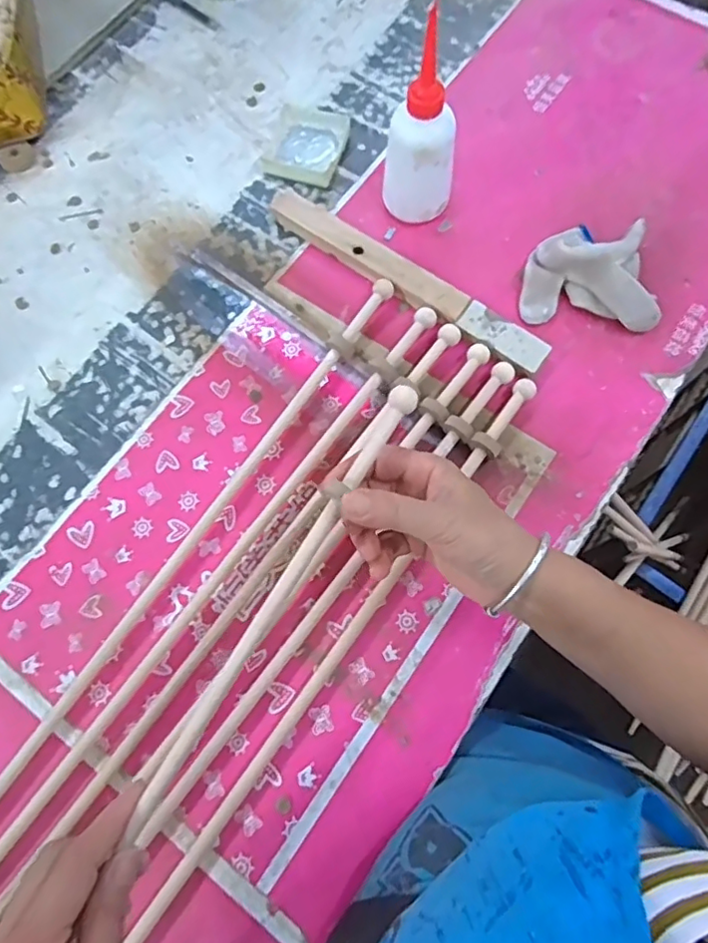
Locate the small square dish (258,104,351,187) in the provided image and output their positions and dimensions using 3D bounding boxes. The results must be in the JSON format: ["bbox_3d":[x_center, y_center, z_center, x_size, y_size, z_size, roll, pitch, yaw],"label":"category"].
[{"bbox_3d":[-0.049,-0.333,0.584,0.074,0.013,0.089,14,73,6],"label":"small square dish"}]

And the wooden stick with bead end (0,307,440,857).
[{"bbox_3d":[-0.143,0.127,0.434,0.017,0.021,0.692,36,77,12],"label":"wooden stick with bead end"}]

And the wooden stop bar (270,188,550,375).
[{"bbox_3d":[0.043,-0.177,0.525,0.290,0.019,0.031,36,77,12],"label":"wooden stop bar"}]

